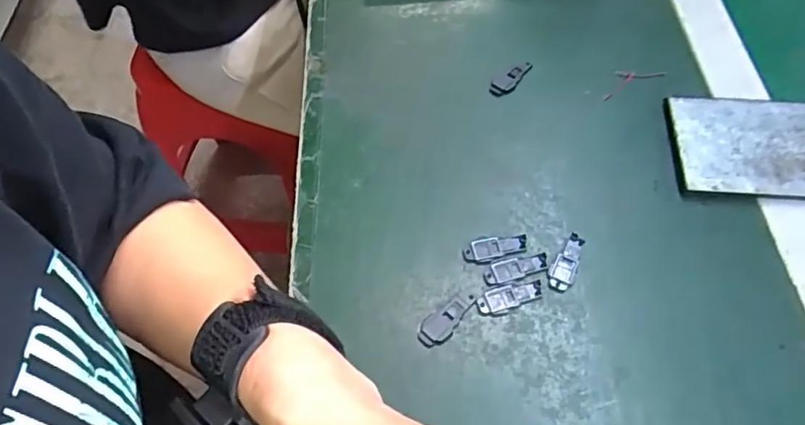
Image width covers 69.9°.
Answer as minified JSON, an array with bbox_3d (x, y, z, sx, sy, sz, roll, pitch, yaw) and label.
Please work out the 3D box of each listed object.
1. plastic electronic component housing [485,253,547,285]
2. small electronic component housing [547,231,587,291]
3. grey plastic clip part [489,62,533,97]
[{"bbox_3d":[0.070,0.034,0.351,0.041,0.004,0.013,-17,59,-7],"label":"plastic electronic component housing"},{"bbox_3d":[0.101,0.030,0.353,0.014,0.004,0.039,25,63,17],"label":"small electronic component housing"},{"bbox_3d":[0.082,-0.101,0.434,0.040,0.006,0.013,-40,65,-20],"label":"grey plastic clip part"}]

